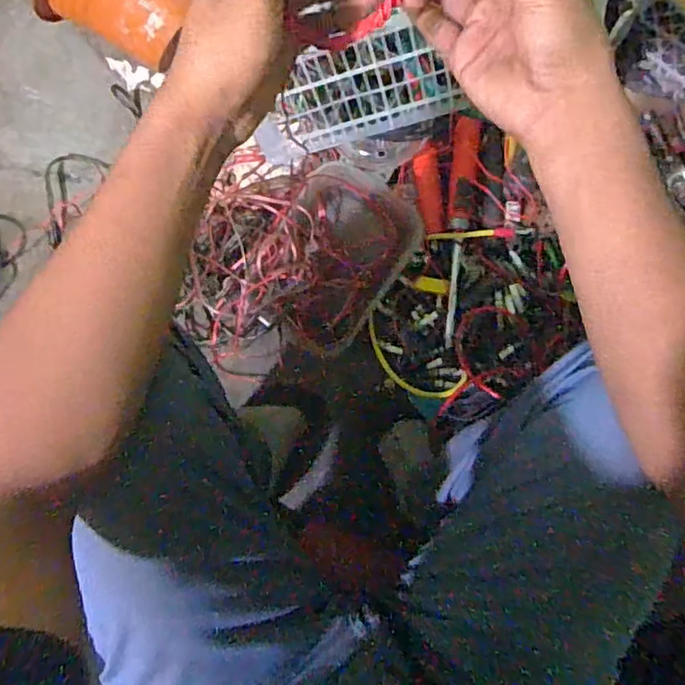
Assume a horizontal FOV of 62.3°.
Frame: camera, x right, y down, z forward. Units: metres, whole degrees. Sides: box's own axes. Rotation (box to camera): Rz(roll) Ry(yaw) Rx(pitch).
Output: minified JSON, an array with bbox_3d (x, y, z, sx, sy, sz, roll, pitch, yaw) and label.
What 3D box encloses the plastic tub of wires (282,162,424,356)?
[{"bbox_3d":[-0.003,-0.120,0.818,0.177,0.058,0.263,27,83,-1],"label":"plastic tub of wires"}]

